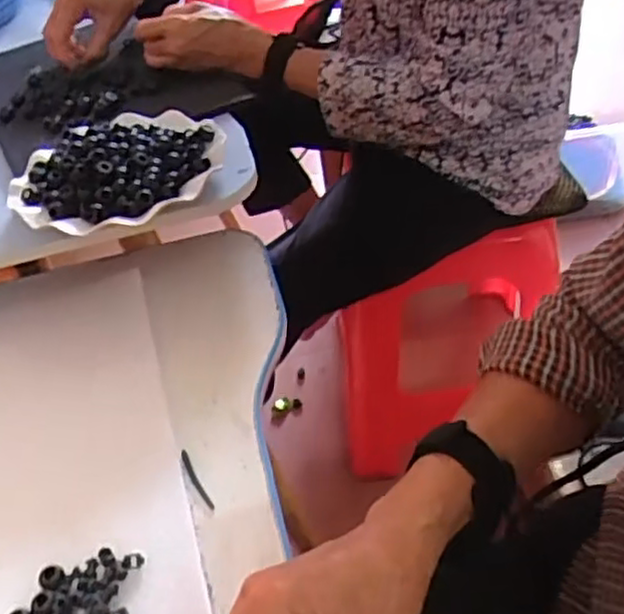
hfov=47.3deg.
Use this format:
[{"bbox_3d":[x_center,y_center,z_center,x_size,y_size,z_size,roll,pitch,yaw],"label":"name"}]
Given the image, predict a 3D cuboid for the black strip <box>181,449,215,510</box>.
[{"bbox_3d":[-0.081,0.119,0.492,0.007,0.004,0.049,-25,47,-16],"label":"black strip"}]

